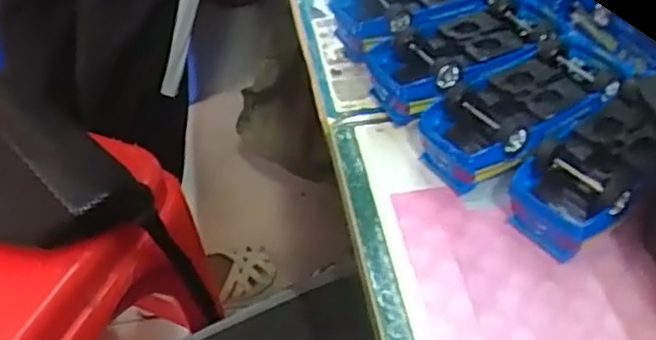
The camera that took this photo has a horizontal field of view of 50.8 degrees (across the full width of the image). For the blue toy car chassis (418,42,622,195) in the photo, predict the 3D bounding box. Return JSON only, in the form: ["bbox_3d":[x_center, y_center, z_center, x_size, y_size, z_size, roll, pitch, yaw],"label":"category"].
[{"bbox_3d":[0.124,-0.035,0.429,0.143,0.041,0.061,-24,51,-24],"label":"blue toy car chassis"}]

